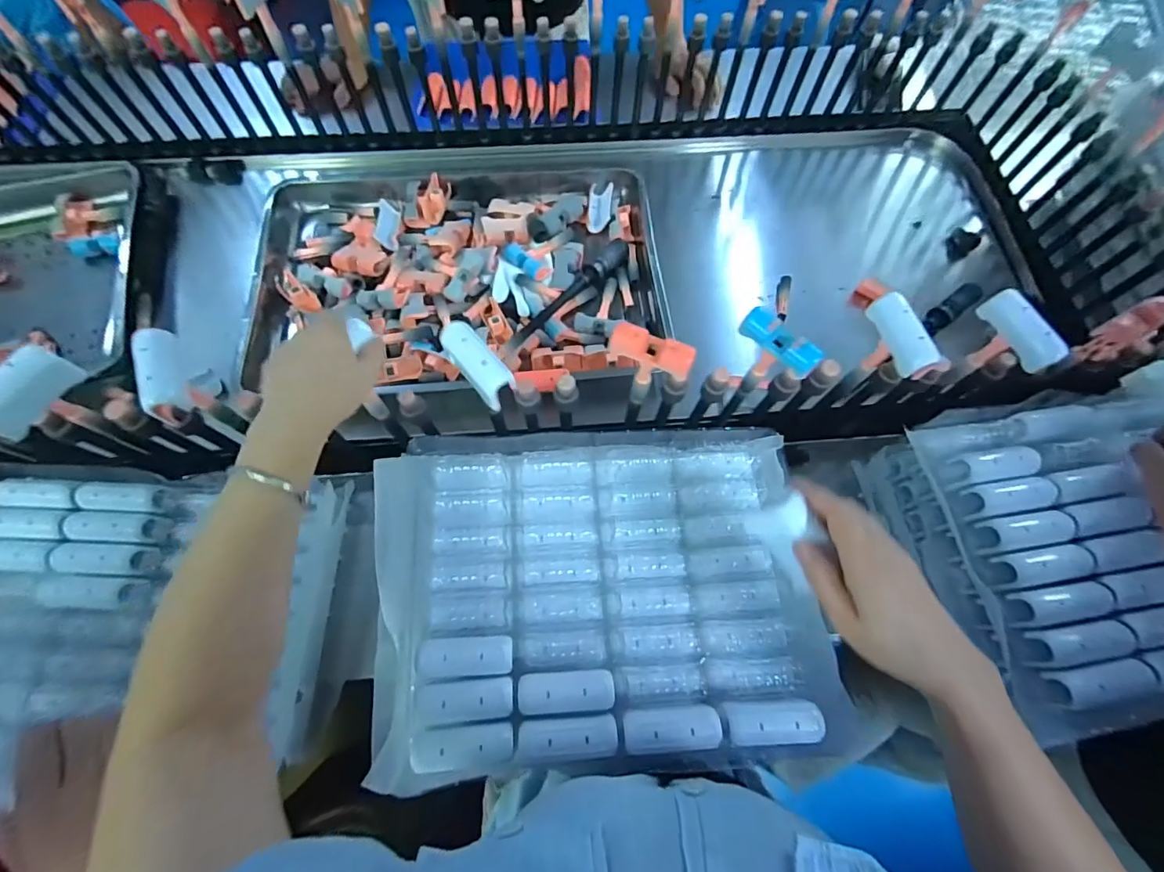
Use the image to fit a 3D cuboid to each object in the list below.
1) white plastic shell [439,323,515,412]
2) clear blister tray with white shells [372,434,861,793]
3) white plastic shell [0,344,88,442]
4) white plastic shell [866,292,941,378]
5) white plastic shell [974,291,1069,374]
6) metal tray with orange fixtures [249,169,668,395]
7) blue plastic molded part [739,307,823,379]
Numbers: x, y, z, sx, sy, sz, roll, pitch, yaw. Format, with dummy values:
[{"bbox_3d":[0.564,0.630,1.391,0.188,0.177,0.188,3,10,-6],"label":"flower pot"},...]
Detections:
[{"bbox_3d":[-0.093,-0.063,0.433,0.032,0.035,0.076,-39,73,-13],"label":"white plastic shell"},{"bbox_3d":[0.012,0.124,0.434,0.382,0.055,0.274,-5,69,-1],"label":"clear blister tray with white shells"},{"bbox_3d":[-0.465,-0.037,0.415,0.023,0.054,0.077,30,72,12],"label":"white plastic shell"},{"bbox_3d":[0.284,-0.093,0.440,0.021,0.030,0.074,-16,69,-5],"label":"white plastic shell"},{"bbox_3d":[0.394,-0.095,0.445,0.018,0.027,0.077,-23,70,-8],"label":"white plastic shell"},{"bbox_3d":[-0.178,-0.256,0.750,0.579,0.059,0.414,-7,69,-2],"label":"metal tray with orange fixtures"},{"bbox_3d":[0.175,-0.084,0.434,0.071,0.025,0.025,40,74,15],"label":"blue plastic molded part"}]

